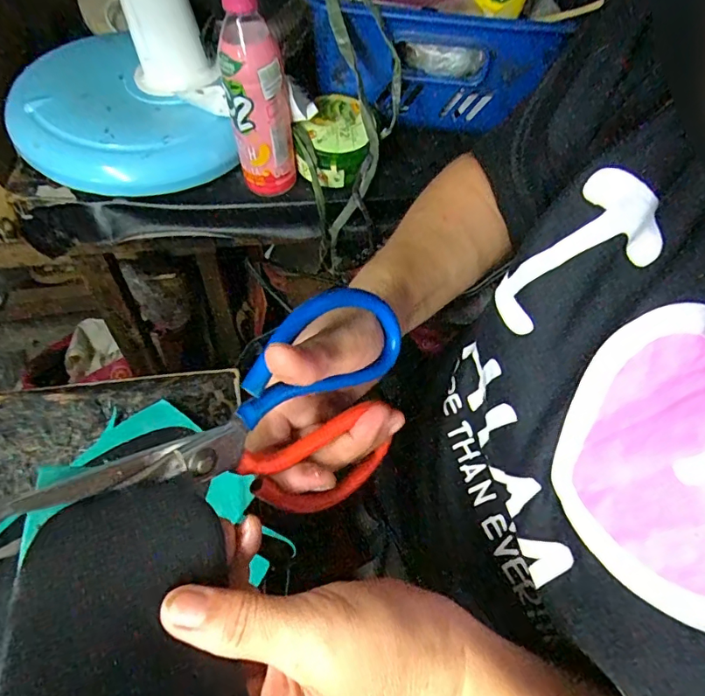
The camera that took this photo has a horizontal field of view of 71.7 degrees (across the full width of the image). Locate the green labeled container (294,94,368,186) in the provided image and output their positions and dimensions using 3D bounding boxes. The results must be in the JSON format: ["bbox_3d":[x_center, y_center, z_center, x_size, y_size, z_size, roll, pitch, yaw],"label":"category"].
[{"bbox_3d":[-0.023,-0.243,0.586,0.081,0.075,0.101,5,58,-1],"label":"green labeled container"}]

